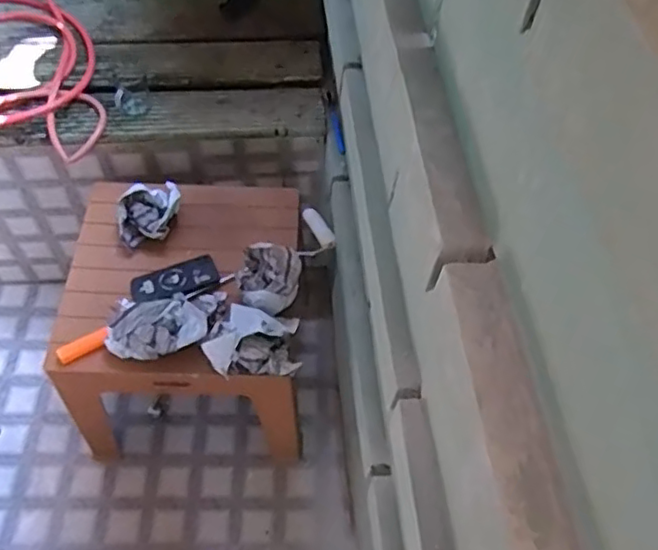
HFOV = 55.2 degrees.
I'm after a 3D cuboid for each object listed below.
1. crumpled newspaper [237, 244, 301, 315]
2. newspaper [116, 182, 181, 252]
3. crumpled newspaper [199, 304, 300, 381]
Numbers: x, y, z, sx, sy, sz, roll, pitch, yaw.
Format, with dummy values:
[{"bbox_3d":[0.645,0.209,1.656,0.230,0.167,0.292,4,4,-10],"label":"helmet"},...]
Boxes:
[{"bbox_3d":[-0.113,0.011,1.188,0.115,0.119,0.106,2,55,-2],"label":"crumpled newspaper"},{"bbox_3d":[-0.373,-0.125,1.310,0.132,0.092,0.106,-11,57,-11],"label":"newspaper"},{"bbox_3d":[-0.139,0.111,1.135,0.170,0.088,0.128,-5,56,-7],"label":"crumpled newspaper"}]

